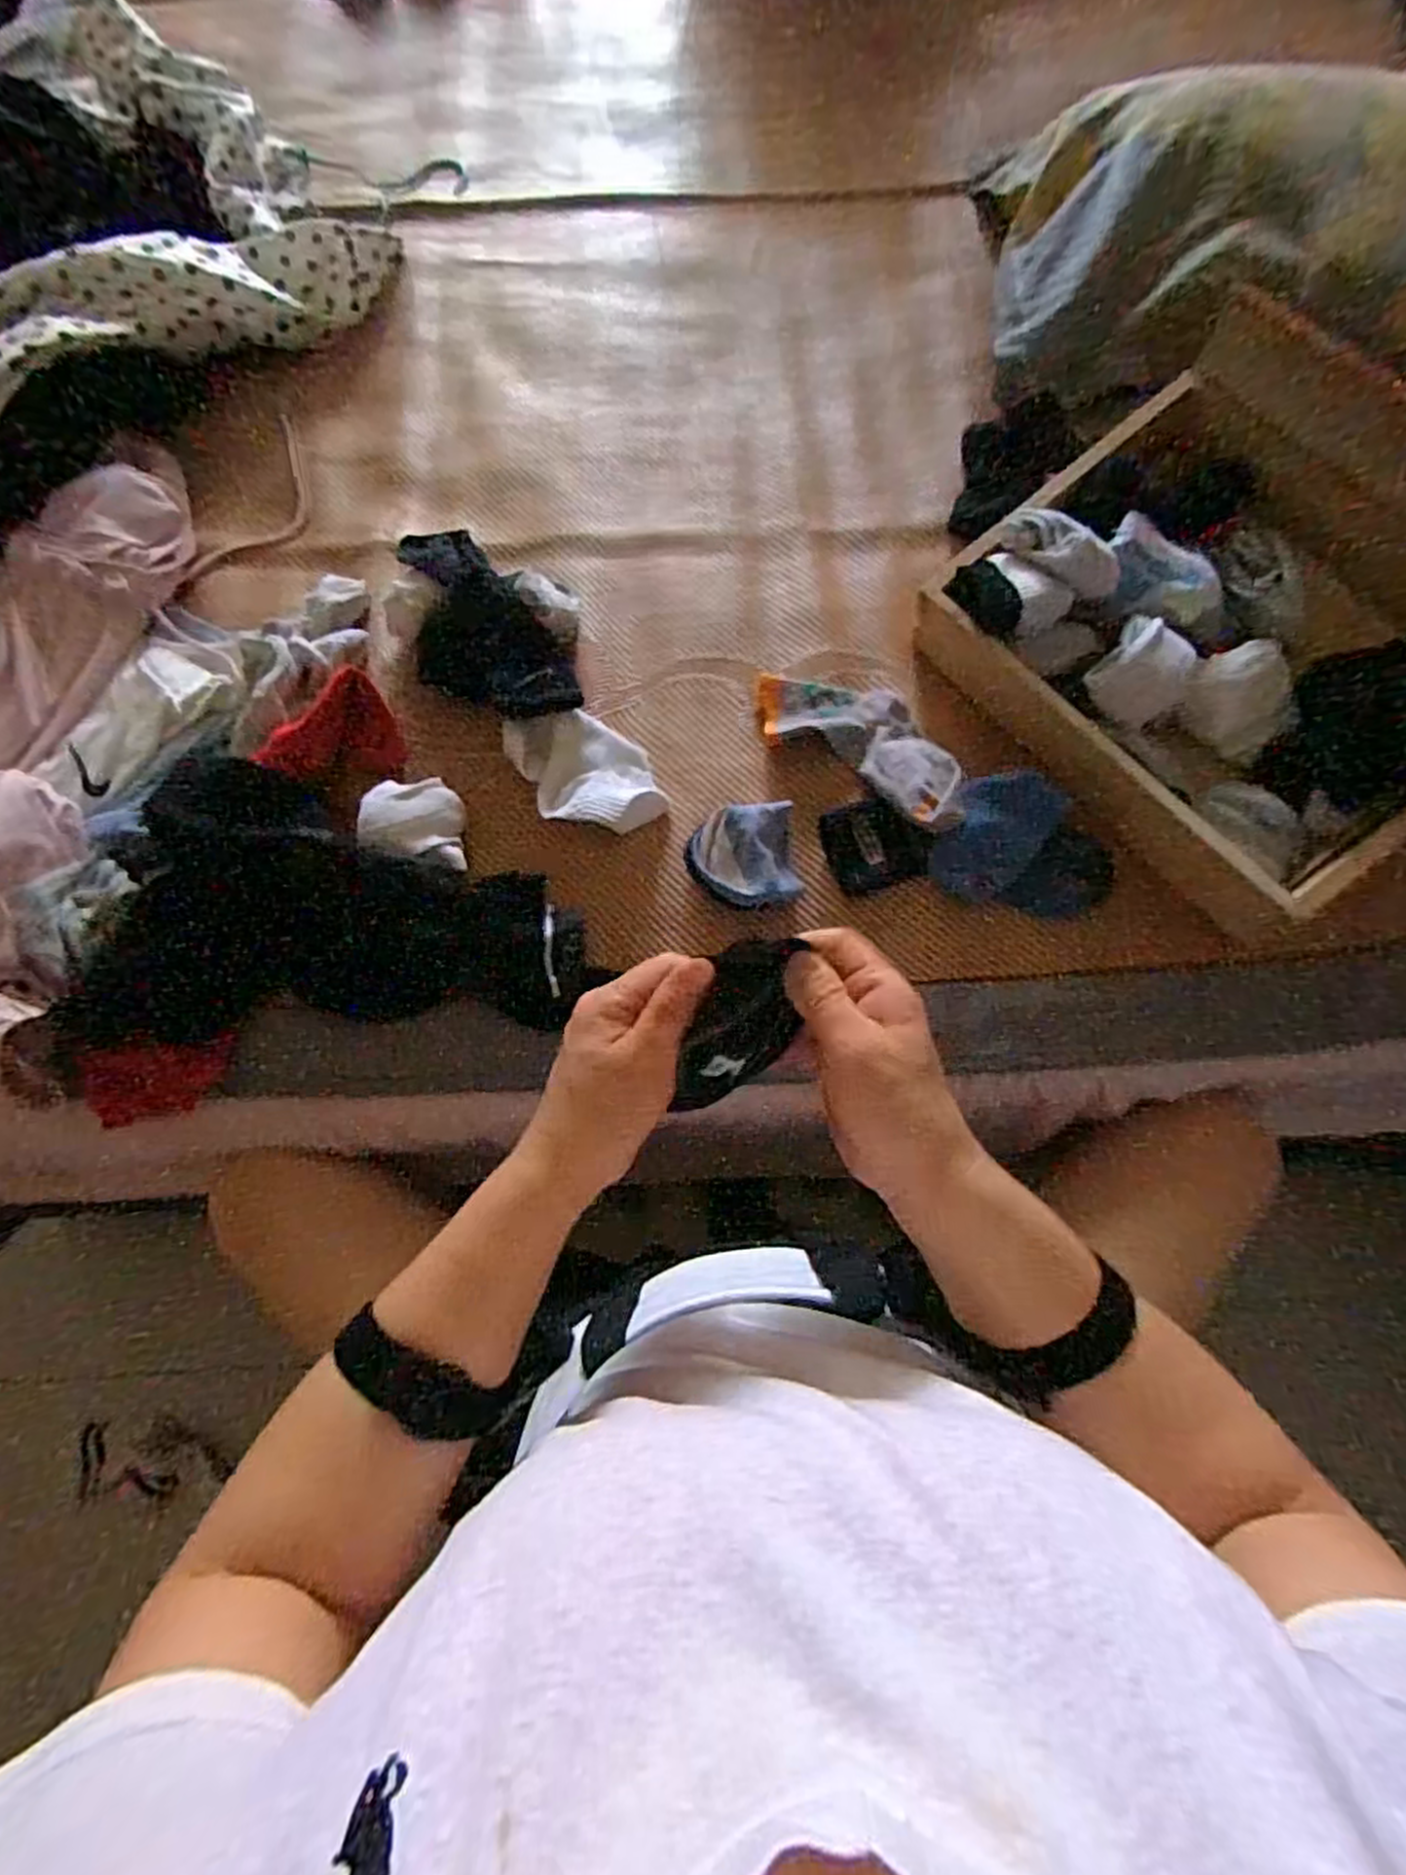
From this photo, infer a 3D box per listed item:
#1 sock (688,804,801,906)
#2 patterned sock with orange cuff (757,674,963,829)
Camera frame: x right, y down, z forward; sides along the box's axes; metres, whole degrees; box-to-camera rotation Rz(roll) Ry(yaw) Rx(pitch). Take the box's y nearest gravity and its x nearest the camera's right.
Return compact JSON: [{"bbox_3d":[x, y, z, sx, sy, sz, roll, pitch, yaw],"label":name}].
[{"bbox_3d":[0.030,-0.061,0.602,0.082,0.037,0.074,-5,71,1],"label":"sock"},{"bbox_3d":[0.132,-0.168,0.636,0.203,0.034,0.102,36,76,13],"label":"patterned sock with orange cuff"}]

